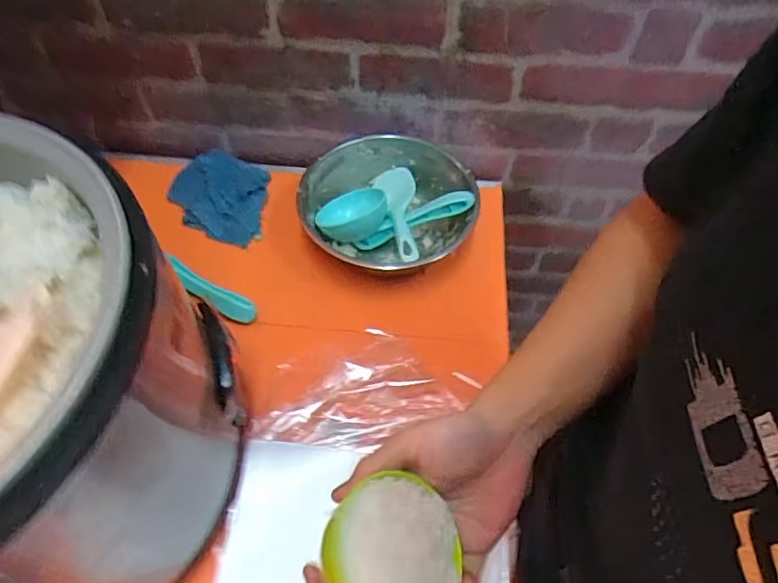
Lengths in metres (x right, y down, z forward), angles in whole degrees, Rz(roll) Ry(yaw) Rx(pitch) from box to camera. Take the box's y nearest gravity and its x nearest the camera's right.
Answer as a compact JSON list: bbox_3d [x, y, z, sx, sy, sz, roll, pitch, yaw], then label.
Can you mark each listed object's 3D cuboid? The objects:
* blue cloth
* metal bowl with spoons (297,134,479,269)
[{"bbox_3d":[-0.237,-0.144,0.773,0.165,0.026,0.131,29,60,17],"label":"blue cloth"},{"bbox_3d":[-0.001,-0.109,0.729,0.217,0.071,0.223,1,56,-1],"label":"metal bowl with spoons"}]

